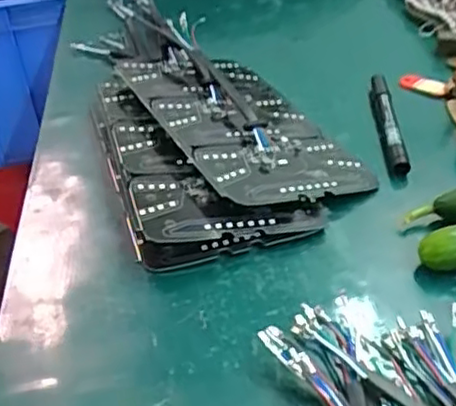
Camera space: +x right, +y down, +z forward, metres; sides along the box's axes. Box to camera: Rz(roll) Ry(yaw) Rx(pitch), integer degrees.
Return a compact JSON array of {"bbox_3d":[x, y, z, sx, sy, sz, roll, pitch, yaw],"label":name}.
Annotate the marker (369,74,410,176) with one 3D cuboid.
[{"bbox_3d":[0.132,-0.068,0.545,0.017,0.018,0.122,-2,39,4],"label":"marker"}]

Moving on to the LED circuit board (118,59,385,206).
[{"bbox_3d":[0.009,-0.067,0.539,0.133,0.009,0.218,-7,38,-28],"label":"LED circuit board"}]

